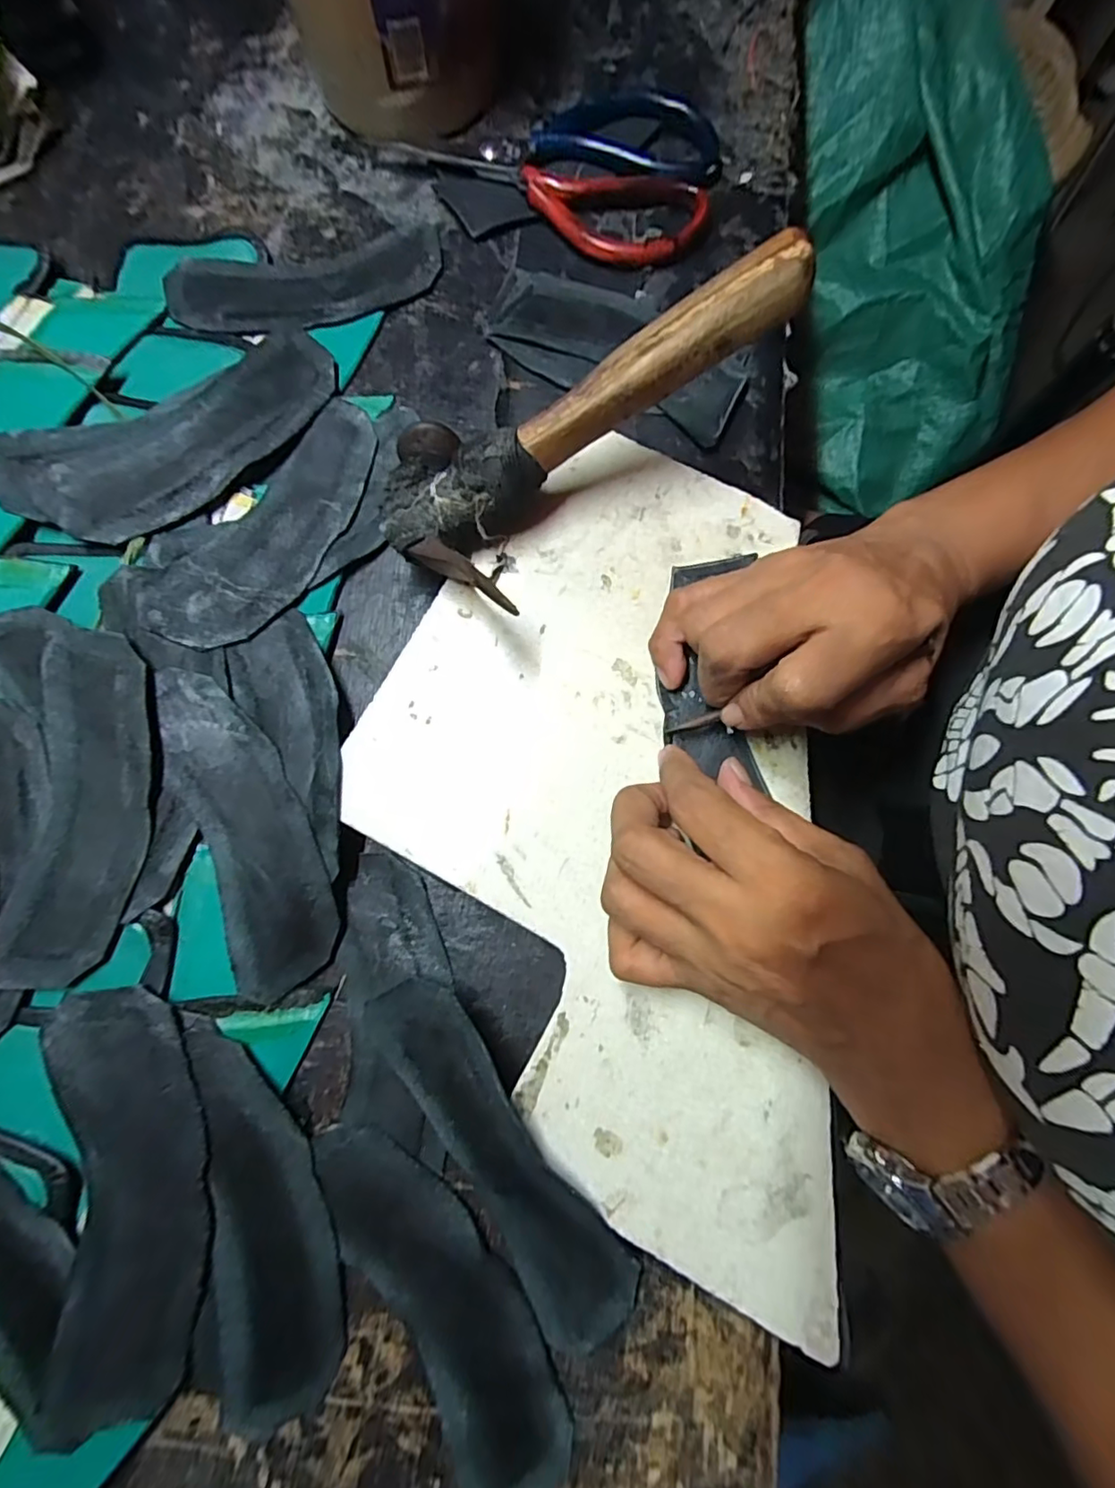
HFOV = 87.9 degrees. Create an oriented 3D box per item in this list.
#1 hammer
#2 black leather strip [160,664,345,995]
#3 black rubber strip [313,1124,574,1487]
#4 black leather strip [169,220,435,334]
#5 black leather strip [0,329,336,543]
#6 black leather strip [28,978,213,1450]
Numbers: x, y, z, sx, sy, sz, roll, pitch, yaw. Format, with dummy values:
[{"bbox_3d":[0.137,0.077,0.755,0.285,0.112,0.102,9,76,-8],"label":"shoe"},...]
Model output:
[{"bbox_3d":[0.011,-0.131,0.237,0.185,0.031,0.099,-27,80,15],"label":"hammer"},{"bbox_3d":[-0.134,0.034,0.257,0.048,0.022,0.144,-21,80,-3],"label":"black leather strip"},{"bbox_3d":[-0.045,0.220,0.228,0.050,0.004,0.149,-33,80,-5],"label":"black rubber strip"},{"bbox_3d":[-0.136,-0.251,0.317,0.146,0.009,0.054,-14,79,-1],"label":"black leather strip"},{"bbox_3d":[-0.183,-0.149,0.285,0.162,0.027,0.073,-35,81,-5],"label":"black leather strip"},{"bbox_3d":[-0.168,0.178,0.227,0.057,0.018,0.156,-4,79,0],"label":"black leather strip"}]

